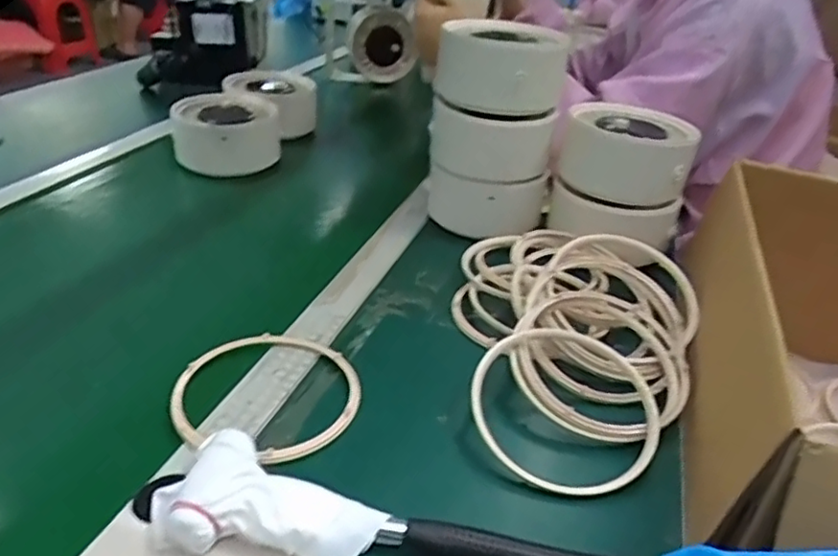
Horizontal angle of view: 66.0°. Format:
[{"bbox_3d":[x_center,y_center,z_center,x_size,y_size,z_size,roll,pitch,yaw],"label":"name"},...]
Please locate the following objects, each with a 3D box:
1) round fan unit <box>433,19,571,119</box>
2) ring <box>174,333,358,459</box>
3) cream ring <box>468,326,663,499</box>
[{"bbox_3d":[0.092,-0.240,0.719,0.138,0.078,0.152,7,31,2],"label":"round fan unit"},{"bbox_3d":[-0.112,0.087,0.488,0.136,0.019,0.127,4,31,-3],"label":"ring"},{"bbox_3d":[0.109,0.096,0.481,0.142,0.013,0.137,5,48,-6],"label":"cream ring"}]

